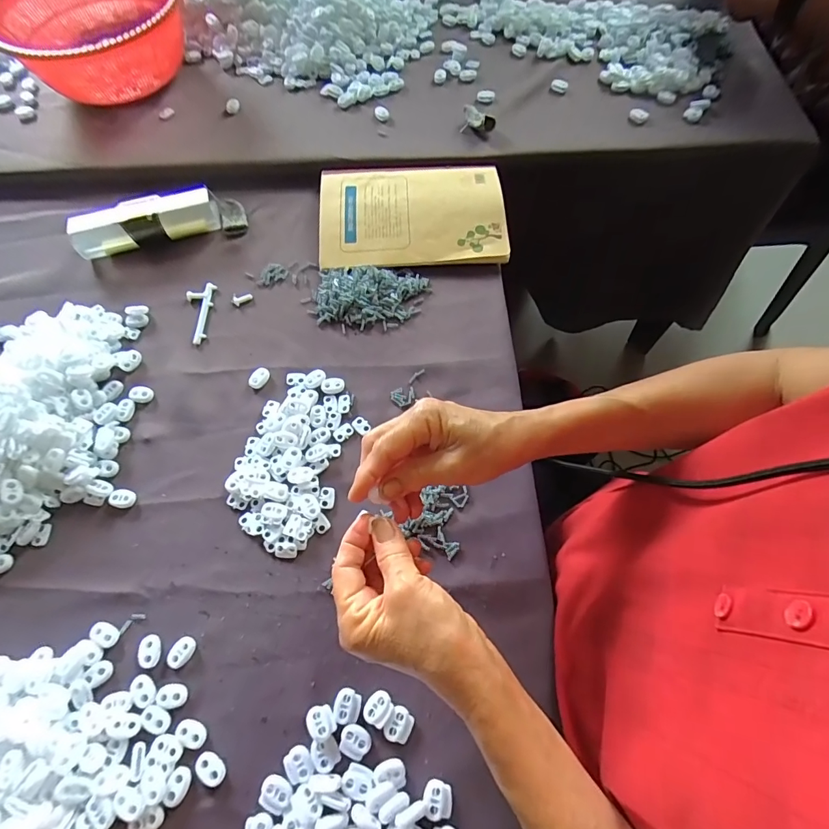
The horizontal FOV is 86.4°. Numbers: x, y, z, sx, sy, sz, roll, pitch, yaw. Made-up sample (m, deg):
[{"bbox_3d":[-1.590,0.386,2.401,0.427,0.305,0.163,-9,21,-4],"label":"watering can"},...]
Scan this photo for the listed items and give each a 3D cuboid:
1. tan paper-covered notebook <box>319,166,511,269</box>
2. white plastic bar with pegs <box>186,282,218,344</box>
[{"bbox_3d":[-0.004,-0.228,0.498,0.202,0.016,0.140,-4,67,0],"label":"tan paper-covered notebook"},{"bbox_3d":[-0.230,-0.109,0.468,0.028,0.006,0.075,-1,67,2],"label":"white plastic bar with pegs"}]

